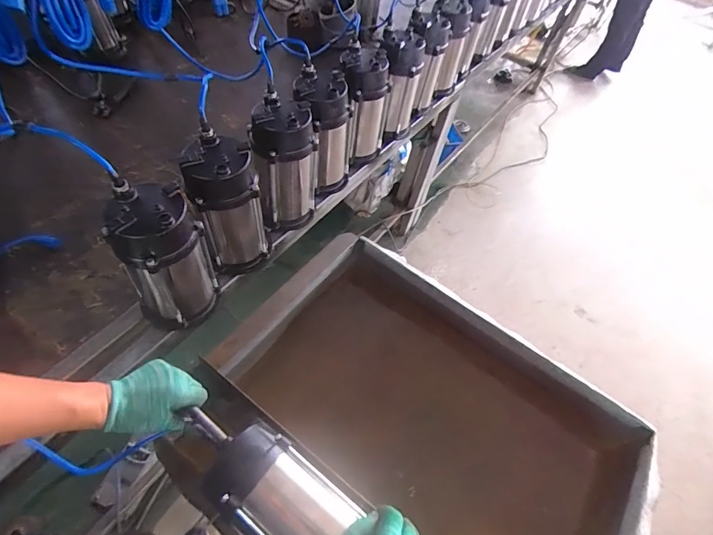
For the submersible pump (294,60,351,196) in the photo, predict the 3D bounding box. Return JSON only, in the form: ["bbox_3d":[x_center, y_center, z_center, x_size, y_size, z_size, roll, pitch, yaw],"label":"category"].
[{"bbox_3d":[-0.074,-0.288,0.919,0.128,0.260,0.125,-3,54,-11],"label":"submersible pump"}]

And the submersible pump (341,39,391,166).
[{"bbox_3d":[0.015,-0.385,1.004,0.122,0.263,0.120,5,53,-5],"label":"submersible pump"}]

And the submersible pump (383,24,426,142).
[{"bbox_3d":[0.110,-0.481,1.085,0.117,0.255,0.108,9,53,-2],"label":"submersible pump"}]

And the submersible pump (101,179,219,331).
[{"bbox_3d":[-0.318,-0.006,0.677,0.104,0.262,0.123,31,55,14],"label":"submersible pump"}]

